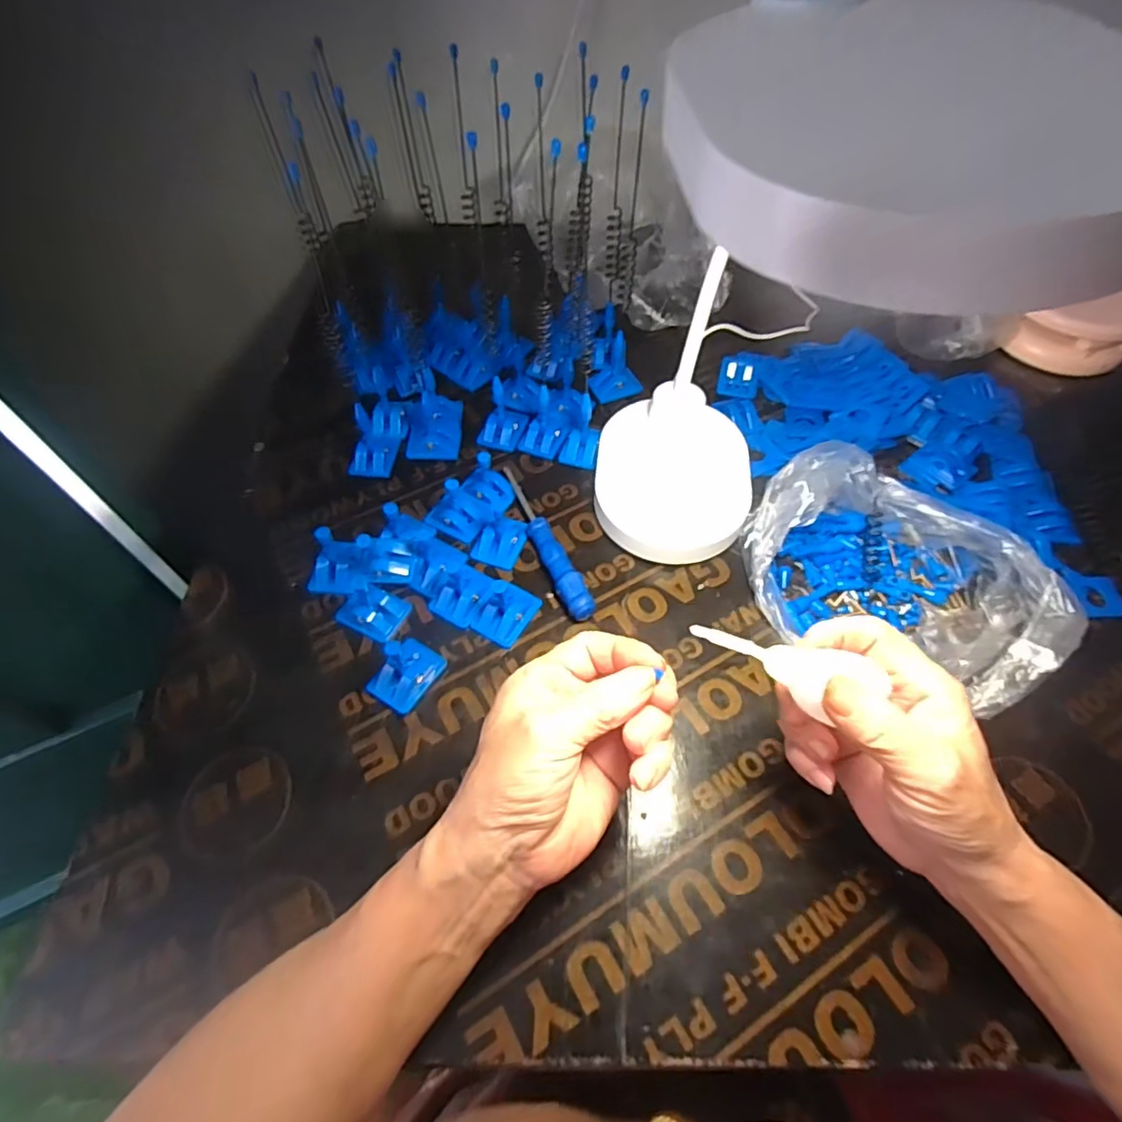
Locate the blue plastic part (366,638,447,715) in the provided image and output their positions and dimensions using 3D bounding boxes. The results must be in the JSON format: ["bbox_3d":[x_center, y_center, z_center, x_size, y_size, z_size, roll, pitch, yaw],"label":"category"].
[{"bbox_3d":[-0.103,0.072,0.388,0.038,0.018,0.046,24,61,16],"label":"blue plastic part"}]

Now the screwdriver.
[{"bbox_3d":[-0.012,-0.017,0.448,0.019,0.019,0.149,-20,59,-12],"label":"screwdriver"}]

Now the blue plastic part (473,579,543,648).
[{"bbox_3d":[-0.039,0.035,0.413,0.033,0.022,0.043,28,62,18],"label":"blue plastic part"}]

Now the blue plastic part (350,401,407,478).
[{"bbox_3d":[-0.154,-0.111,0.491,0.033,0.046,0.073,7,57,5],"label":"blue plastic part"}]

